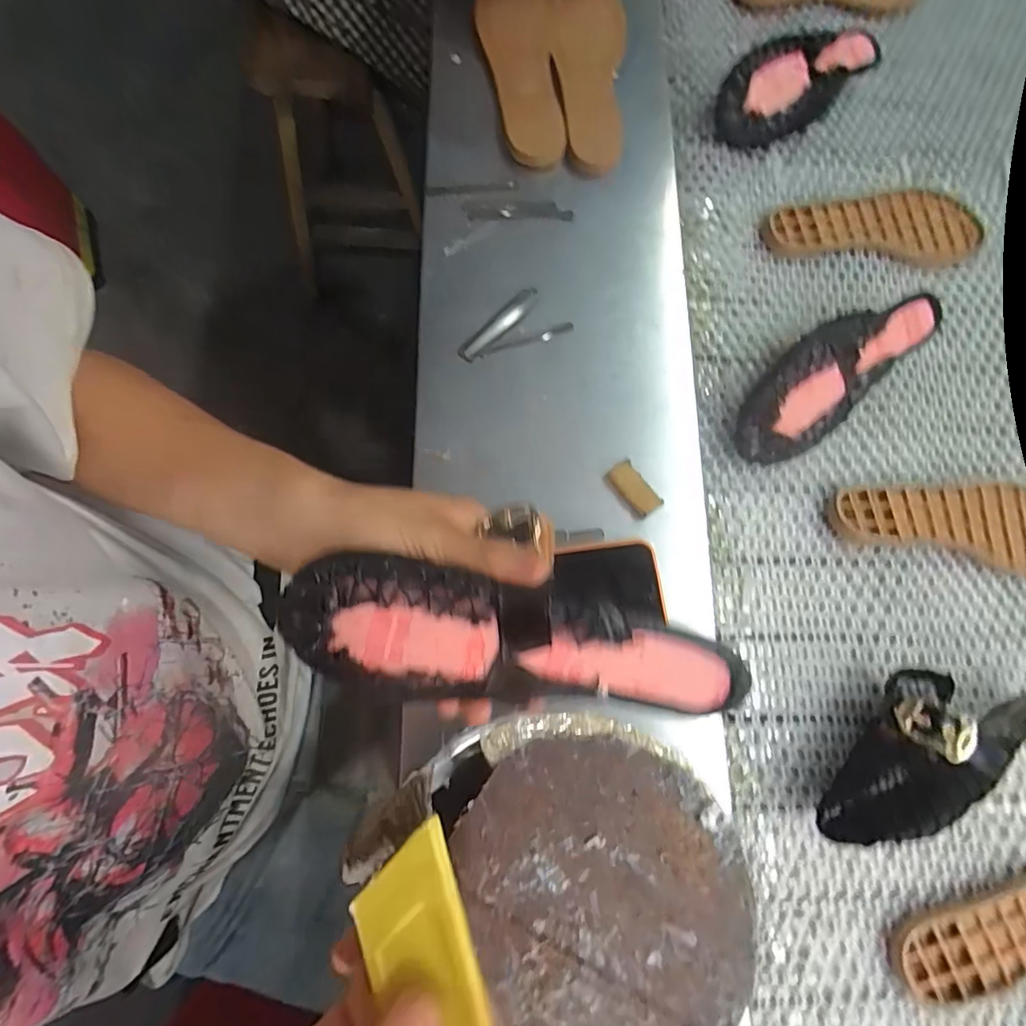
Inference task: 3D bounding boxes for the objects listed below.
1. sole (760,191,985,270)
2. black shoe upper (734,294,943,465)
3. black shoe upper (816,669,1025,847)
[{"bbox_3d":[0.365,-0.291,0.542,0.221,0.018,0.077,3,75,-5],"label":"sole"},{"bbox_3d":[0.282,-0.126,0.479,0.208,0.061,0.078,-43,81,-11],"label":"black shoe upper"},{"bbox_3d":[0.309,0.163,0.405,0.214,0.079,0.077,-27,78,-8],"label":"black shoe upper"}]

